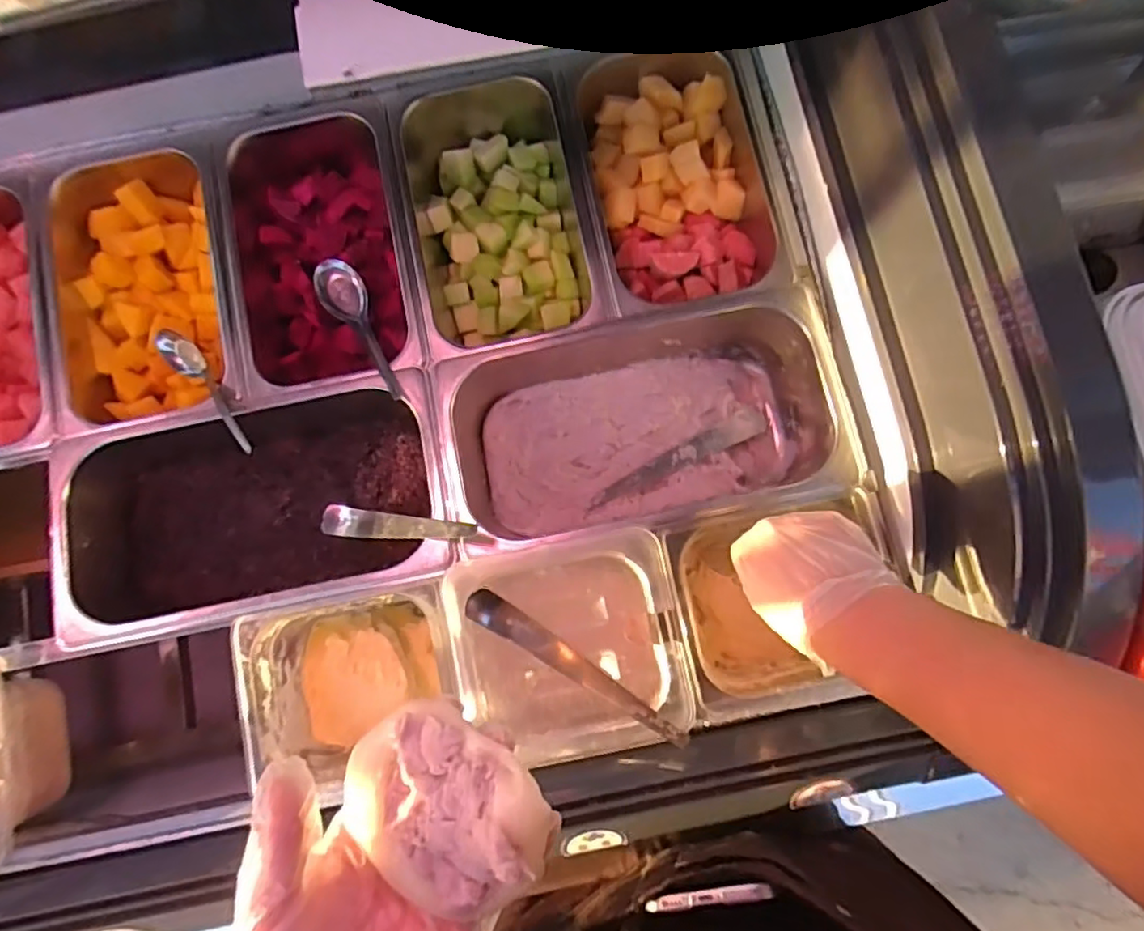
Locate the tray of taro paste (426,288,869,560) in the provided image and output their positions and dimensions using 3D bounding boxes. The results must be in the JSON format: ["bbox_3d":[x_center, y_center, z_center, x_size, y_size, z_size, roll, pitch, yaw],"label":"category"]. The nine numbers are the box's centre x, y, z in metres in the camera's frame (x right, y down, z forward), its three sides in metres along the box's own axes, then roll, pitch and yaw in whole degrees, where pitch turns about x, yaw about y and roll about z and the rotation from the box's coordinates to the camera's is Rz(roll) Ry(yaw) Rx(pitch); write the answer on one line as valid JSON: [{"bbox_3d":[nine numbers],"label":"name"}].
[{"bbox_3d":[0.061,-0.035,0.555,0.337,0.100,0.173,-10,81,-1],"label":"tray of taro paste"}]

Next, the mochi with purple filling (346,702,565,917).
[{"bbox_3d":[-0.057,0.163,0.304,0.108,0.045,0.085,21,93,29],"label":"mochi with purple filling"}]

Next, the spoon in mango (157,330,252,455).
[{"bbox_3d":[-0.319,-0.066,0.549,0.025,0.028,0.151,-42,69,-5],"label":"spoon in mango"}]

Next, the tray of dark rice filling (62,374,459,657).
[{"bbox_3d":[-0.272,0.034,0.567,0.332,0.100,0.188,-12,81,-1],"label":"tray of dark rice filling"}]

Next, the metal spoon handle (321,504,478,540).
[{"bbox_3d":[-0.158,0.051,0.543,0.167,0.016,0.028,1,80,26],"label":"metal spoon handle"}]

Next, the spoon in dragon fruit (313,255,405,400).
[{"bbox_3d":[-0.185,-0.119,0.555,0.041,0.036,0.158,-32,64,-4],"label":"spoon in dragon fruit"}]

